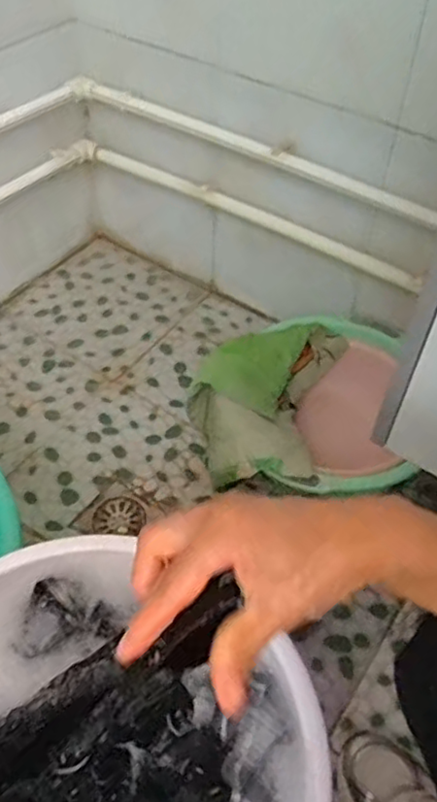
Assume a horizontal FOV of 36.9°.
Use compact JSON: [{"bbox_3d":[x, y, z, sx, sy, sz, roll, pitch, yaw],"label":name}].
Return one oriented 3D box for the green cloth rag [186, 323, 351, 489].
[{"bbox_3d":[0.068,-0.007,1.025,0.217,0.122,0.304,12,50,8],"label":"green cloth rag"}]

